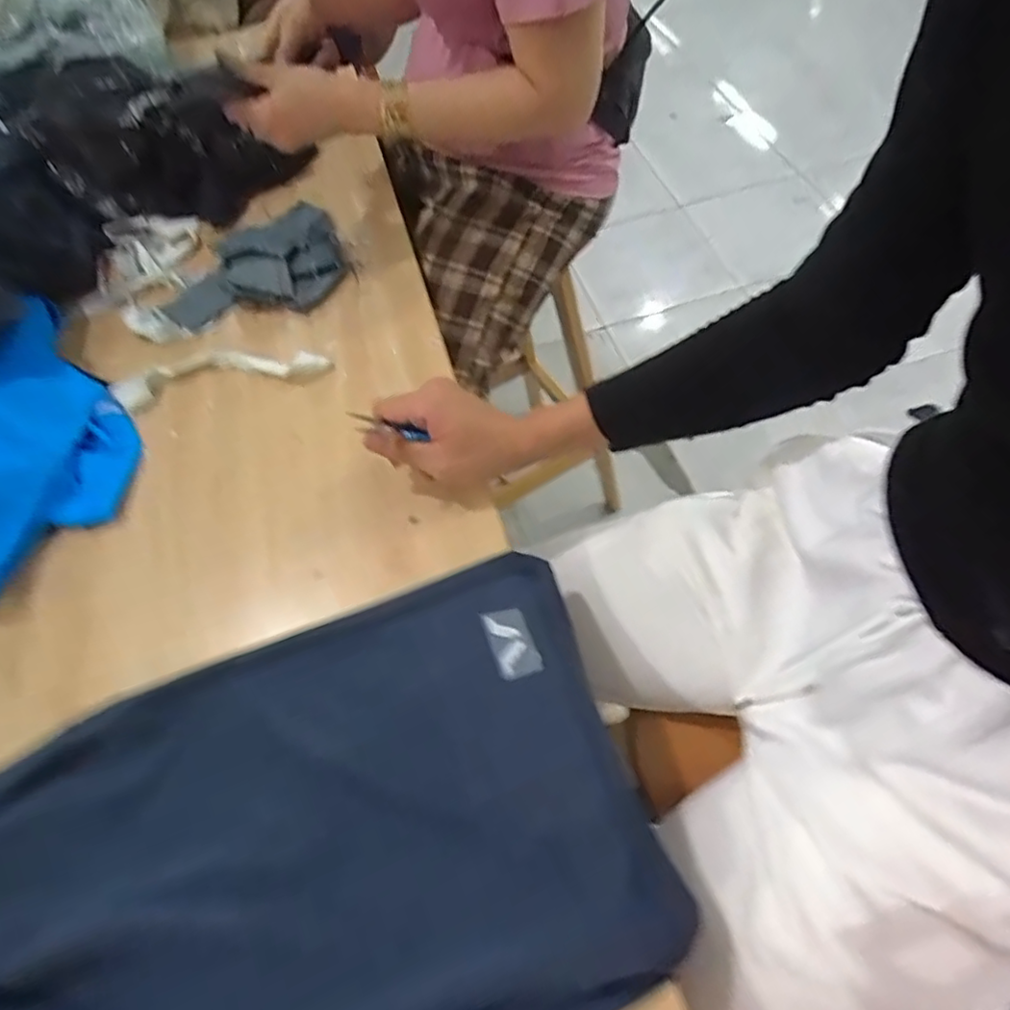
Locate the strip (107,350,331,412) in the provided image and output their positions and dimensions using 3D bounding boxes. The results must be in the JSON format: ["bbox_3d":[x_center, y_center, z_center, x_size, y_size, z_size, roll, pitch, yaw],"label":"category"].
[{"bbox_3d":[-0.286,-0.140,0.634,0.212,0.018,0.056,-11,59,0],"label":"strip"}]

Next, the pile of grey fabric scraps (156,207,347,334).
[{"bbox_3d":[-0.286,-0.275,0.714,0.192,0.026,0.161,-20,59,-5],"label":"pile of grey fabric scraps"}]

